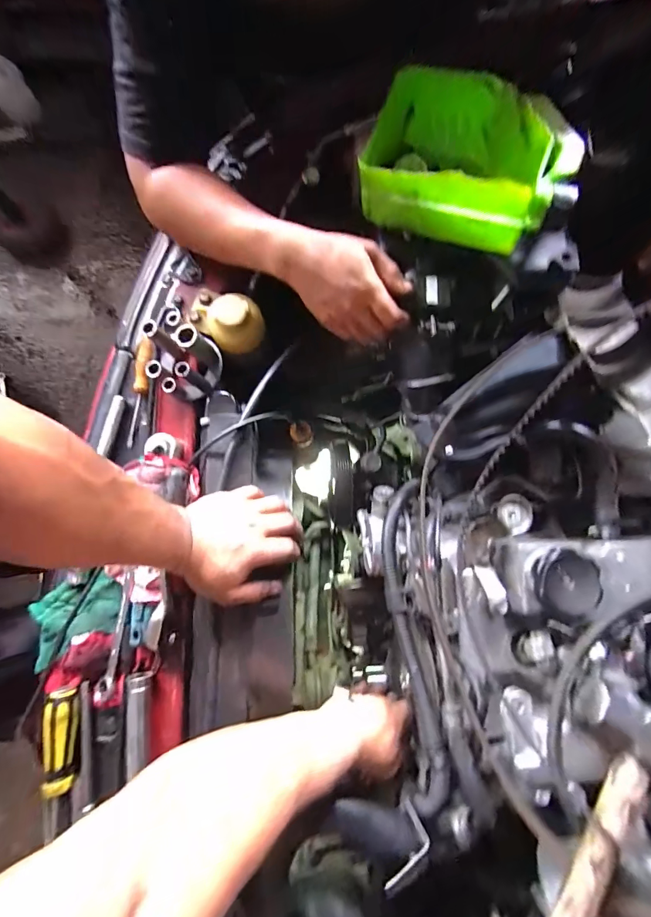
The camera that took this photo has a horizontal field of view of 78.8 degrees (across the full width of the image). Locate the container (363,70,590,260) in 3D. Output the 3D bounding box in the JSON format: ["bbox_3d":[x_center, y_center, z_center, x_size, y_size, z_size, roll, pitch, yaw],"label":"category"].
[{"bbox_3d":[0.157,-0.329,0.438,0.211,0.088,0.155,19,78,4],"label":"container"}]

